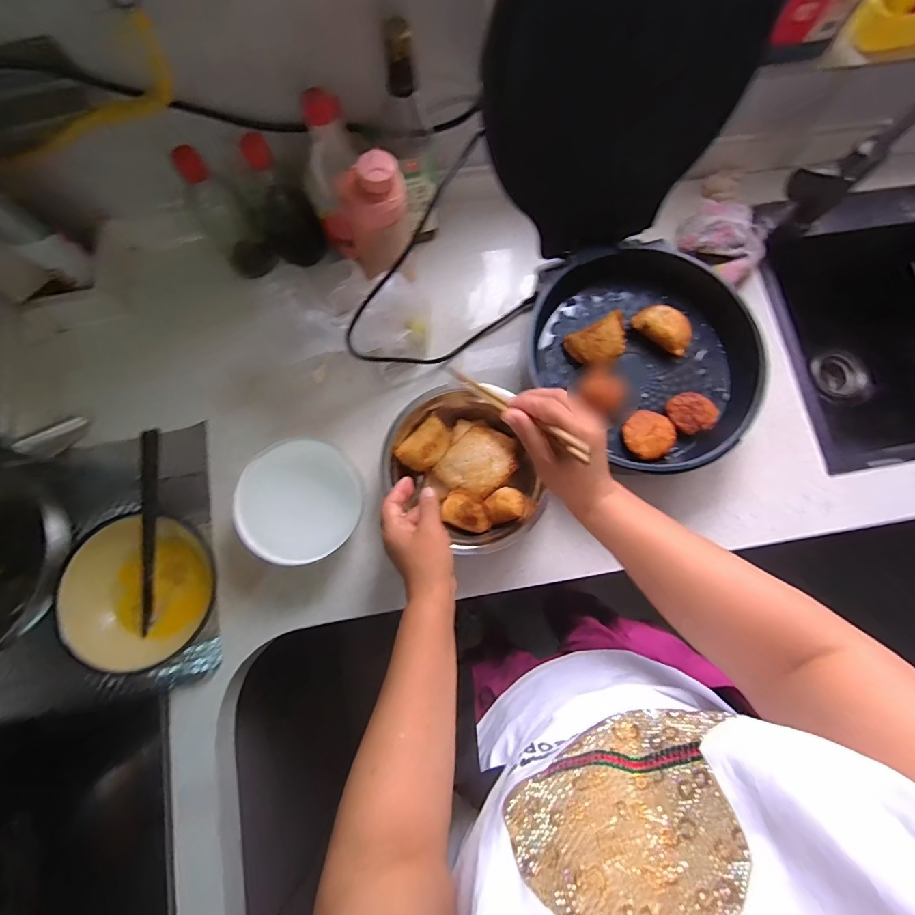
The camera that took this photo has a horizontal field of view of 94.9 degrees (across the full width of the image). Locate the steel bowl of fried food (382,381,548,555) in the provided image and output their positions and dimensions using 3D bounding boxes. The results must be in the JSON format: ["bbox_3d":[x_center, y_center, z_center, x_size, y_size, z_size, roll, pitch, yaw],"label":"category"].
[{"bbox_3d":[0.004,0.014,0.556,0.181,0.066,0.209,-19,80,-5],"label":"steel bowl of fried food"}]

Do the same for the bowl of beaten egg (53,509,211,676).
[{"bbox_3d":[-0.384,0.167,0.524,0.176,0.071,0.179,0,79,-1],"label":"bowl of beaten egg"}]

